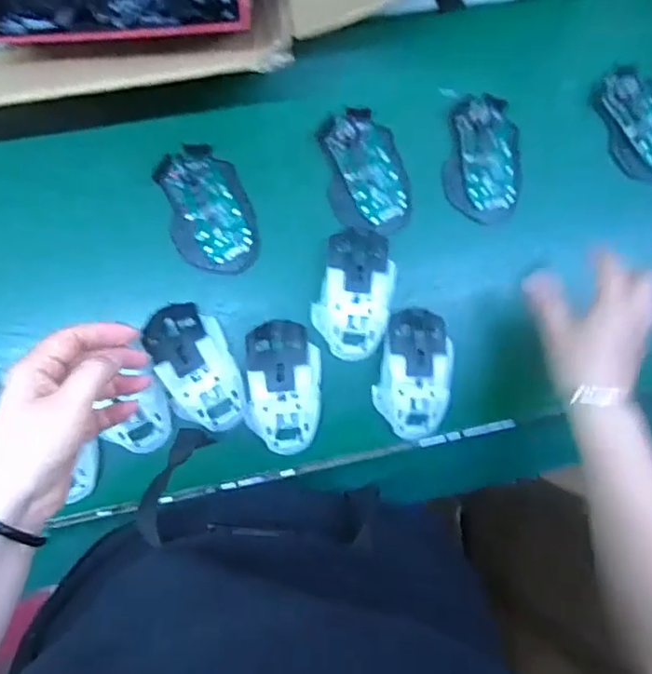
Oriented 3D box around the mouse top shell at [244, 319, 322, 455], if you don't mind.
[{"bbox_3d":[-0.038,0.045,0.524,0.069,0.037,0.117,0,88,-6],"label":"mouse top shell"}]

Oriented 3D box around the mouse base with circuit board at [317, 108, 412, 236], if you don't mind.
[{"bbox_3d":[0.038,-0.150,0.542,0.071,0.022,0.114,-20,90,-7],"label":"mouse base with circuit board"}]

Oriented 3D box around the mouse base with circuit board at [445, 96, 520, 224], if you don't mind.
[{"bbox_3d":[0.150,-0.170,0.558,0.070,0.019,0.116,6,87,-6],"label":"mouse base with circuit board"}]

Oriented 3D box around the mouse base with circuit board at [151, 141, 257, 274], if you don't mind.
[{"bbox_3d":[-0.105,-0.114,0.532,0.071,0.020,0.115,-18,90,-7],"label":"mouse base with circuit board"}]

